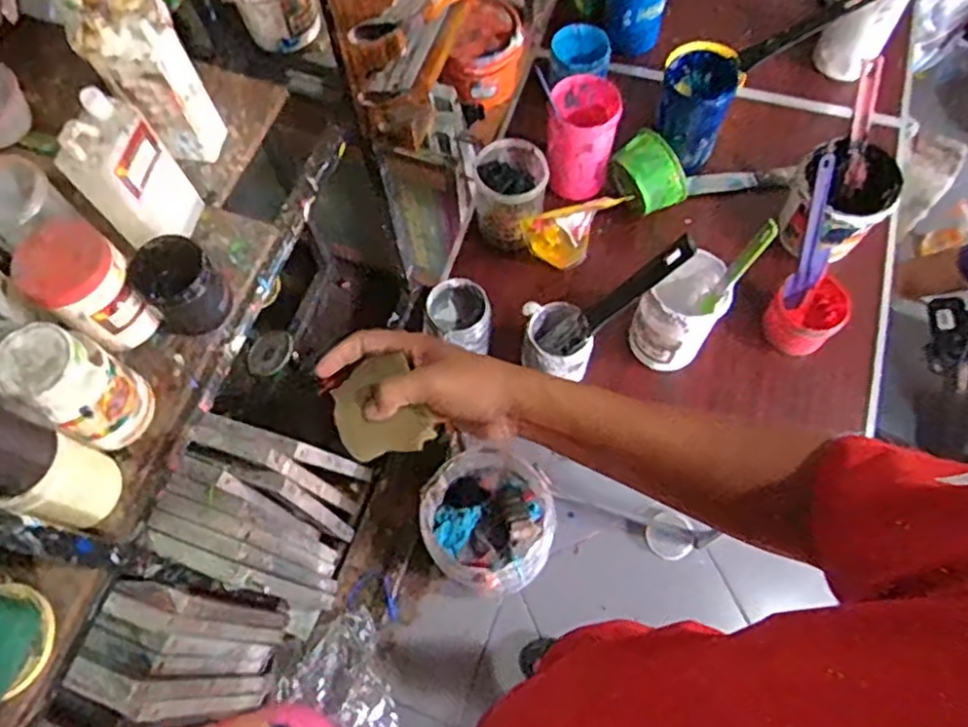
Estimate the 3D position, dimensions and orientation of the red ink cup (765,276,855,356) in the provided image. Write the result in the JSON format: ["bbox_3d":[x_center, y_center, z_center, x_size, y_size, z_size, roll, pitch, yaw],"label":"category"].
[{"bbox_3d":[0.425,-0.065,0.919,0.081,0.076,0.083,-1,67,2],"label":"red ink cup"}]

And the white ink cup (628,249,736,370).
[{"bbox_3d":[0.245,-0.064,0.872,0.090,0.129,0.095,37,73,16],"label":"white ink cup"}]

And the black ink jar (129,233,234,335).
[{"bbox_3d":[-0.368,-0.097,0.858,0.089,0.108,0.091,-40,71,-14],"label":"black ink jar"}]

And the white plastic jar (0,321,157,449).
[{"bbox_3d":[-0.438,0.023,0.765,0.090,0.157,0.088,-1,67,2],"label":"white plastic jar"}]

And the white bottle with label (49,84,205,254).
[{"bbox_3d":[-0.413,-0.217,0.845,0.064,0.213,0.112,22,70,11],"label":"white bottle with label"}]

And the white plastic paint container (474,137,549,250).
[{"bbox_3d":[0.035,-0.232,0.961,0.093,0.117,0.099,-1,67,2],"label":"white plastic paint container"}]

